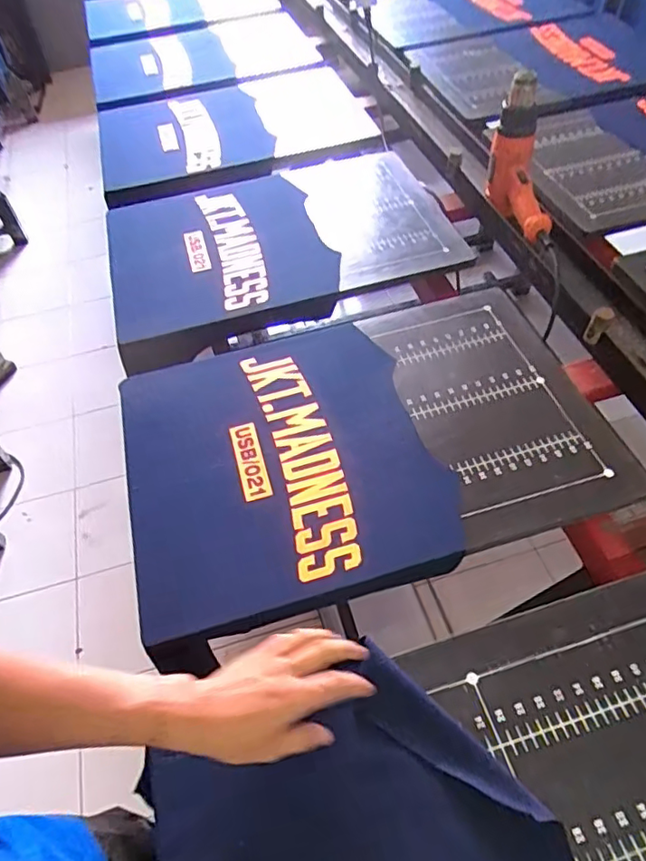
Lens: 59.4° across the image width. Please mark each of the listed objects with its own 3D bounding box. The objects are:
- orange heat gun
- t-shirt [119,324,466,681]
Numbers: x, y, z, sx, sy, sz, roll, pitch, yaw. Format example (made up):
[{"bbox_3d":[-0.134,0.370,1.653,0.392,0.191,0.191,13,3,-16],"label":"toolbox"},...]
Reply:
[{"bbox_3d":[0.315,-0.403,0.889,0.063,0.216,0.187,-4,52,0],"label":"orange heat gun"},{"bbox_3d":[-0.060,0.032,0.724,0.368,0.037,0.417,-15,53,-8],"label":"t-shirt"}]

